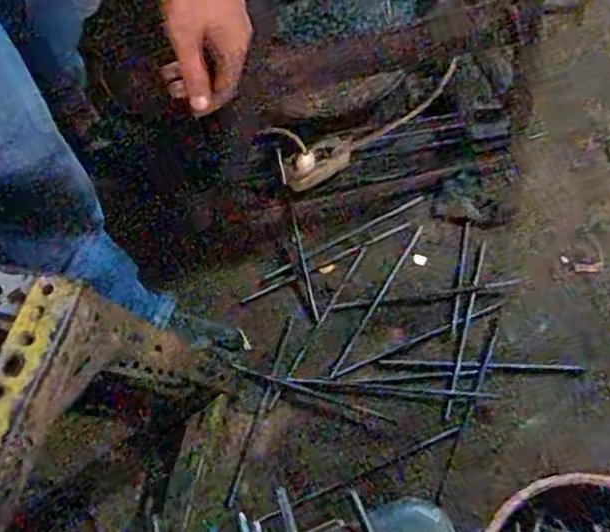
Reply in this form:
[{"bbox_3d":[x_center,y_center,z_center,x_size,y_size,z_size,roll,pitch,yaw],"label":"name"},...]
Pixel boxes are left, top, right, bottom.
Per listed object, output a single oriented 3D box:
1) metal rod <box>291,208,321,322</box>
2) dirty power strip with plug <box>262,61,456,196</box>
[{"bbox_3d":[0.000,-0.002,1.044,0.008,0.010,0.198,-11,72,-8],"label":"metal rod"},{"bbox_3d":[0.106,-0.258,1.121,0.373,0.080,0.112,-28,63,-17],"label":"dirty power strip with plug"}]

